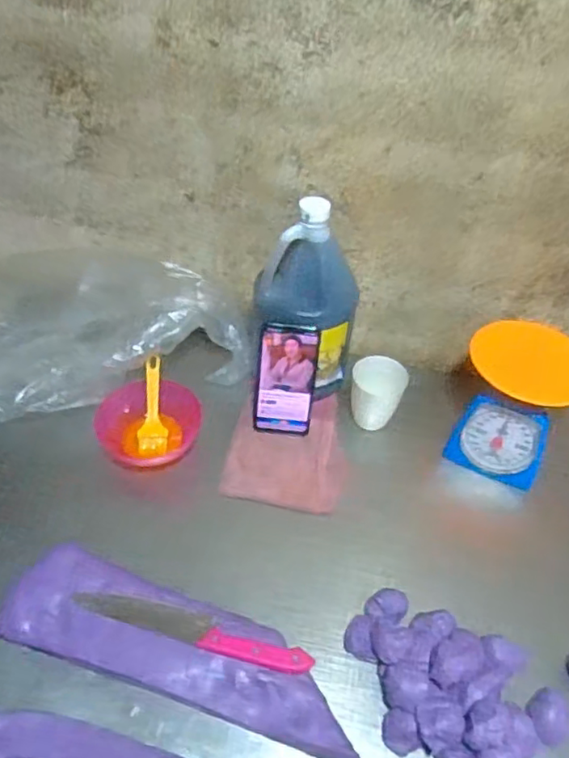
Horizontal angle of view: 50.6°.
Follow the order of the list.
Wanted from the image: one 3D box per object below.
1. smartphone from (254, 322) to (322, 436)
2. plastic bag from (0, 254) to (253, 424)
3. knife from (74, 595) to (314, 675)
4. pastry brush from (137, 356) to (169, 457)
[{"bbox_3d":[0.003,0.004,0.834,0.080,0.171,0.011,6,30,2],"label":"smartphone"},{"bbox_3d":[-0.341,-0.079,0.893,0.557,0.145,0.271,-6,47,-9],"label":"plastic bag"},{"bbox_3d":[-0.098,0.269,0.652,0.259,0.023,0.035,15,48,11],"label":"knife"},{"bbox_3d":[-0.184,0.038,0.852,0.038,0.008,0.141,0,79,-3],"label":"pastry brush"}]

